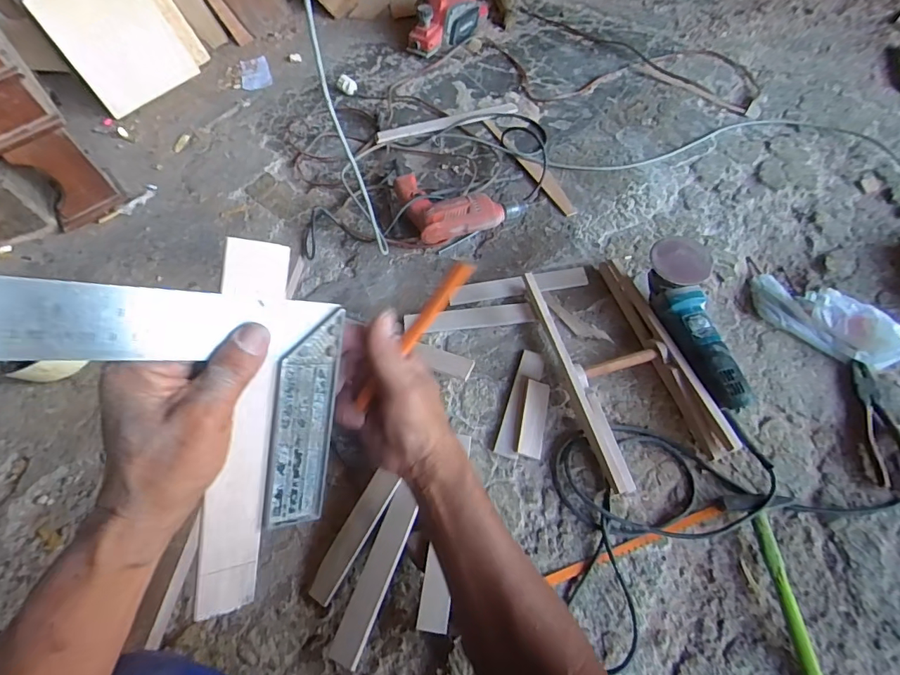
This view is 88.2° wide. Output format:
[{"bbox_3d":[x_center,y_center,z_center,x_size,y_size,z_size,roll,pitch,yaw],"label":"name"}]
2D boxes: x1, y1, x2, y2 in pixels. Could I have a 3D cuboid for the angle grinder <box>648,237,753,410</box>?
[{"bbox_3d":[0.378,-0.023,0.711,0.080,0.068,0.273,-12,72,-3],"label":"angle grinder"}]

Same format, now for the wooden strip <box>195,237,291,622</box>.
[{"bbox_3d":[-0.135,0.063,0.301,0.007,0.038,0.245,17,101,50],"label":"wooden strip"}]

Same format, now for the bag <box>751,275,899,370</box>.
[{"bbox_3d":[0.598,-0.032,0.752,0.091,0.067,0.229,-37,50,-17],"label":"bag"}]

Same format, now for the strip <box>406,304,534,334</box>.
[{"bbox_3d":[0.032,-0.035,0.804,0.219,0.015,0.040,-6,59,1],"label":"strip"}]

